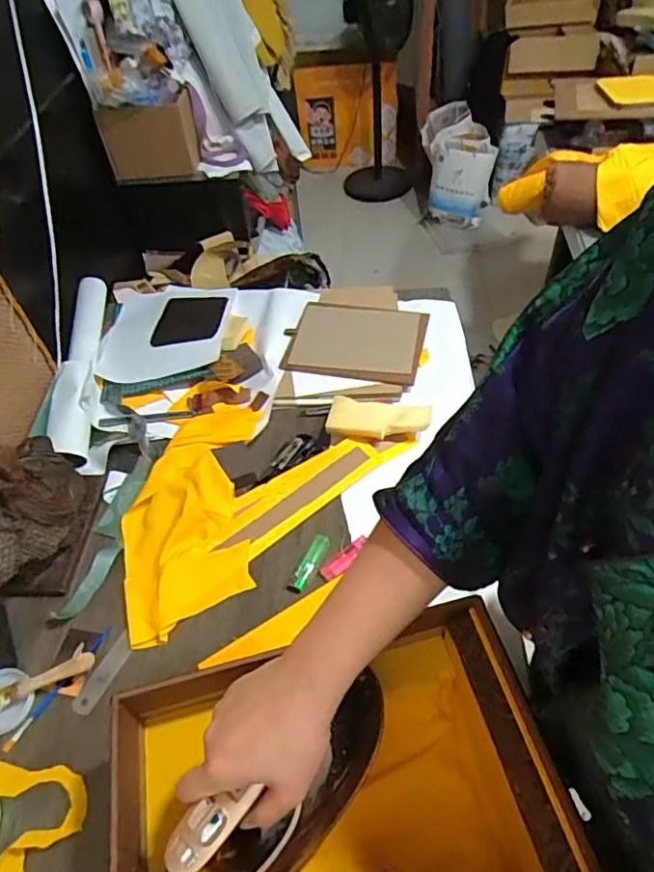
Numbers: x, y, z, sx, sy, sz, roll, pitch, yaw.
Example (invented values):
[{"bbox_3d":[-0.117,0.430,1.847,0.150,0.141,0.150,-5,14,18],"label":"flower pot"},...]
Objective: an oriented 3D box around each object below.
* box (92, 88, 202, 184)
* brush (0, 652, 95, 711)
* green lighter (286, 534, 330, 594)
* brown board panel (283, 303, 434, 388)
[{"bbox_3d":[-0.410,-0.689,1.313,0.214,0.164,0.071,-14,49,-6],"label":"box"},{"bbox_3d":[-0.340,0.287,0.658,0.133,0.020,0.026,-20,50,-11],"label":"brush"},{"bbox_3d":[-0.024,0.169,0.745,0.027,0.009,0.091,19,54,21],"label":"green lighter"},{"bbox_3d":[0.046,-0.179,0.993,0.245,0.031,0.173,5,50,10],"label":"brown board panel"}]

